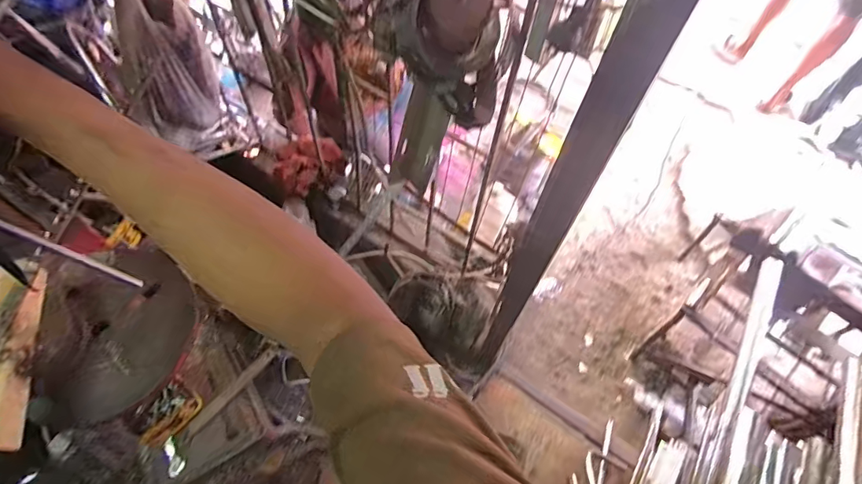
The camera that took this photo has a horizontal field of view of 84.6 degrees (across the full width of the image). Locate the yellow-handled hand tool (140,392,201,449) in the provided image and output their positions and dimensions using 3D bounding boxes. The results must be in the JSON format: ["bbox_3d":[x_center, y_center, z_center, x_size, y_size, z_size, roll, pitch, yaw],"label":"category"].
[{"bbox_3d":[-0.493,0.348,0.912,0.025,0.050,0.118,37,51,17],"label":"yellow-handled hand tool"}]

